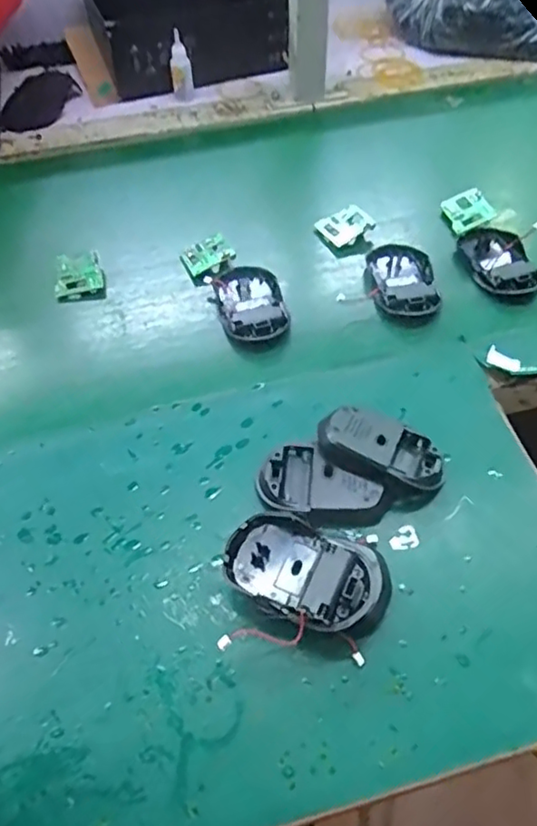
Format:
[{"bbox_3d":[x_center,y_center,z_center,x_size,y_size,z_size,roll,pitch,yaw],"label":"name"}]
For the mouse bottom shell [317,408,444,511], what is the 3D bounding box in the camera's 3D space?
[{"bbox_3d":[0.084,0.028,0.460,0.091,0.033,0.058,23,57,19],"label":"mouse bottom shell"}]

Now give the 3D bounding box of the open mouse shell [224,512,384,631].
[{"bbox_3d":[0.023,0.102,0.405,0.099,0.034,0.065,23,57,18],"label":"open mouse shell"}]

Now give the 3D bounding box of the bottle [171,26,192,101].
[{"bbox_3d":[-0.108,-0.425,0.765,0.025,0.073,0.019,-8,53,-4],"label":"bottle"}]

